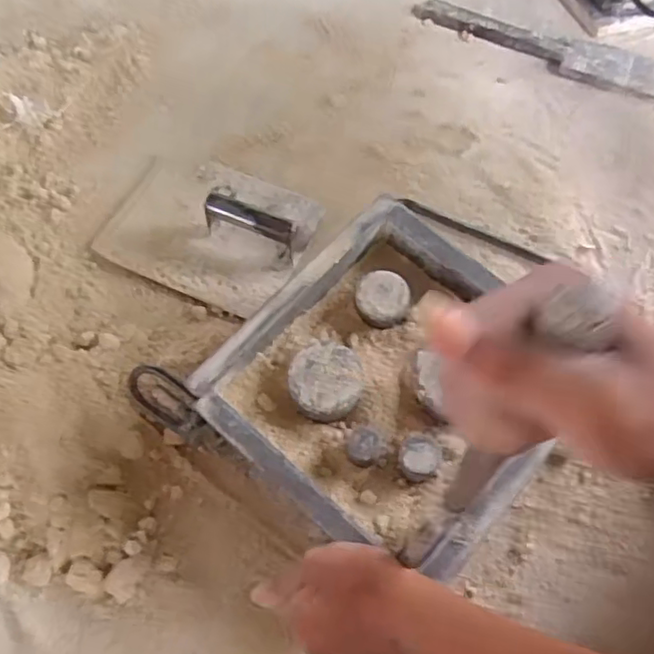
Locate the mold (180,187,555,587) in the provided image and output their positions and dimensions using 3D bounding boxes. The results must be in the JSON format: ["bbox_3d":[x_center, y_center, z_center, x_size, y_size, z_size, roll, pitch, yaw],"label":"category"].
[{"bbox_3d":[0.051,0.043,0.501,0.237,0.042,0.239,39,69,14],"label":"mold"}]

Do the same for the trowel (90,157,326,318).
[{"bbox_3d":[-0.124,-0.117,0.668,0.207,0.060,0.166,24,66,8],"label":"trowel"}]

